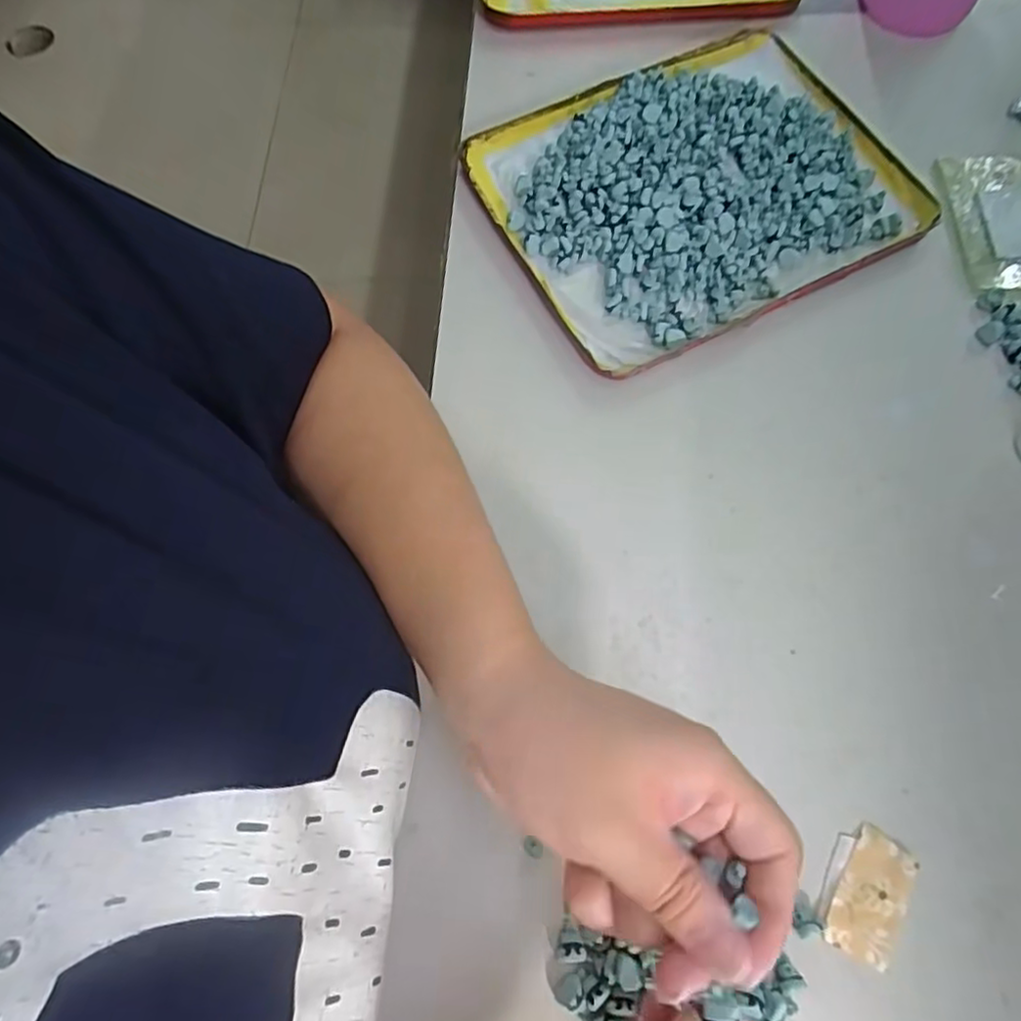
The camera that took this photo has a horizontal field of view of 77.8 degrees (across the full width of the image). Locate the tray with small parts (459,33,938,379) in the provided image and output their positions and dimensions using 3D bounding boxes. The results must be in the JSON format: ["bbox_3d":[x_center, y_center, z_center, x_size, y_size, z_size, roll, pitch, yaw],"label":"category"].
[{"bbox_3d":[0.118,-0.211,0.401,0.252,0.016,0.199,-26,72,-9],"label":"tray with small parts"}]

